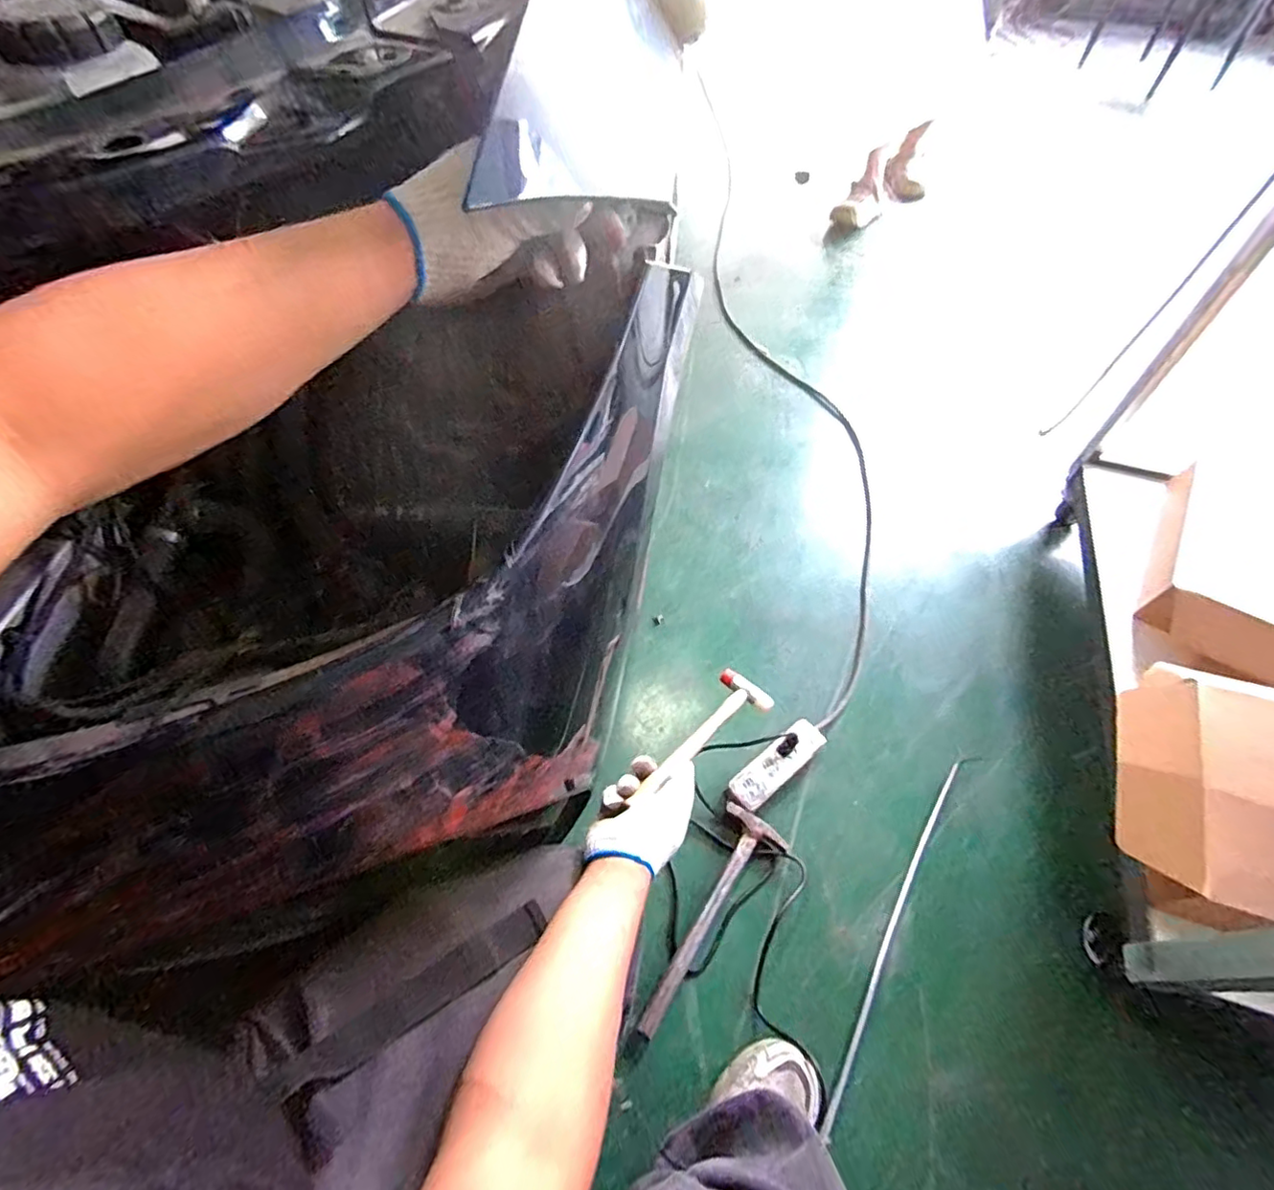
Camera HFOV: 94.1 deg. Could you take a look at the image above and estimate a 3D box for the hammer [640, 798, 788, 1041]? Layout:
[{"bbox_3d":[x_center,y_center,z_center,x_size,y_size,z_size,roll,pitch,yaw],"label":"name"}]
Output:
[{"bbox_3d":[0.097,0.436,0.796,0.091,0.020,0.307,30,60,17],"label":"hammer"}]

